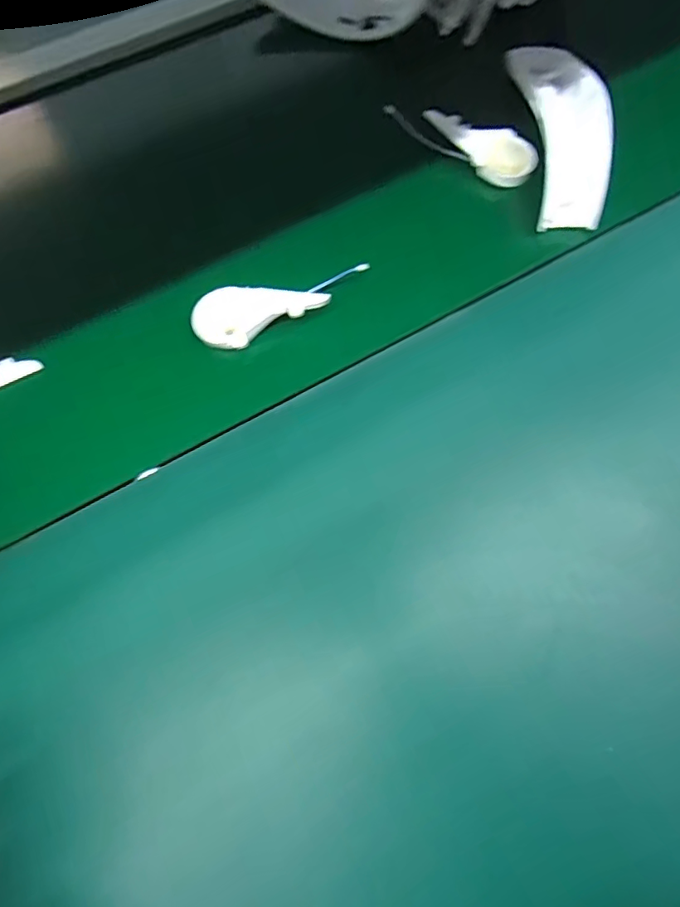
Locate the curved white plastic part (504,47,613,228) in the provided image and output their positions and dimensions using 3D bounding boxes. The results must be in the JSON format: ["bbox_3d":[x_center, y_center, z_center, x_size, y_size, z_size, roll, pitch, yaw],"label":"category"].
[{"bbox_3d":[0.179,-0.265,0.408,0.054,0.043,0.173,-2,68,0],"label":"curved white plastic part"}]

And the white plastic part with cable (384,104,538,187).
[{"bbox_3d":[0.106,-0.267,0.422,0.126,0.022,0.045,34,72,13],"label":"white plastic part with cable"}]

